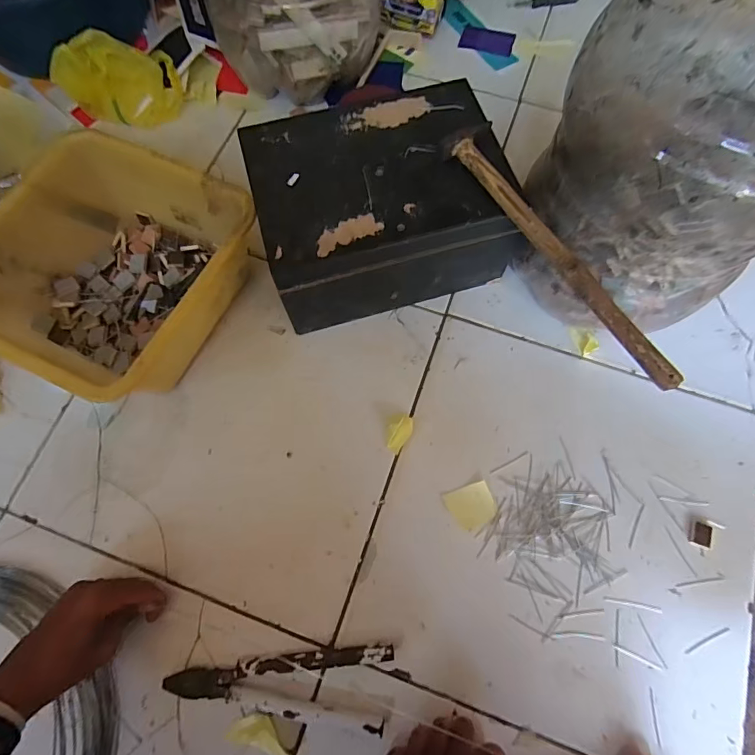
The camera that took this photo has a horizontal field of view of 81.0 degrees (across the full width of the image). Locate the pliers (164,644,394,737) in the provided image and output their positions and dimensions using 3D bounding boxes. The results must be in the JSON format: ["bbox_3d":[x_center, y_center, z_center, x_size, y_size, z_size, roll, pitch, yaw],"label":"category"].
[{"bbox_3d":[-0.095,0.293,0.432,0.210,0.021,0.073,6,72,2],"label":"pliers"}]

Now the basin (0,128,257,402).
[{"bbox_3d":[-0.296,-0.119,0.520,0.250,0.127,0.280,27,74,9],"label":"basin"}]

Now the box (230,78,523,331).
[{"bbox_3d":[0.002,-0.200,0.536,0.267,0.139,0.205,-13,72,-4],"label":"box"}]

